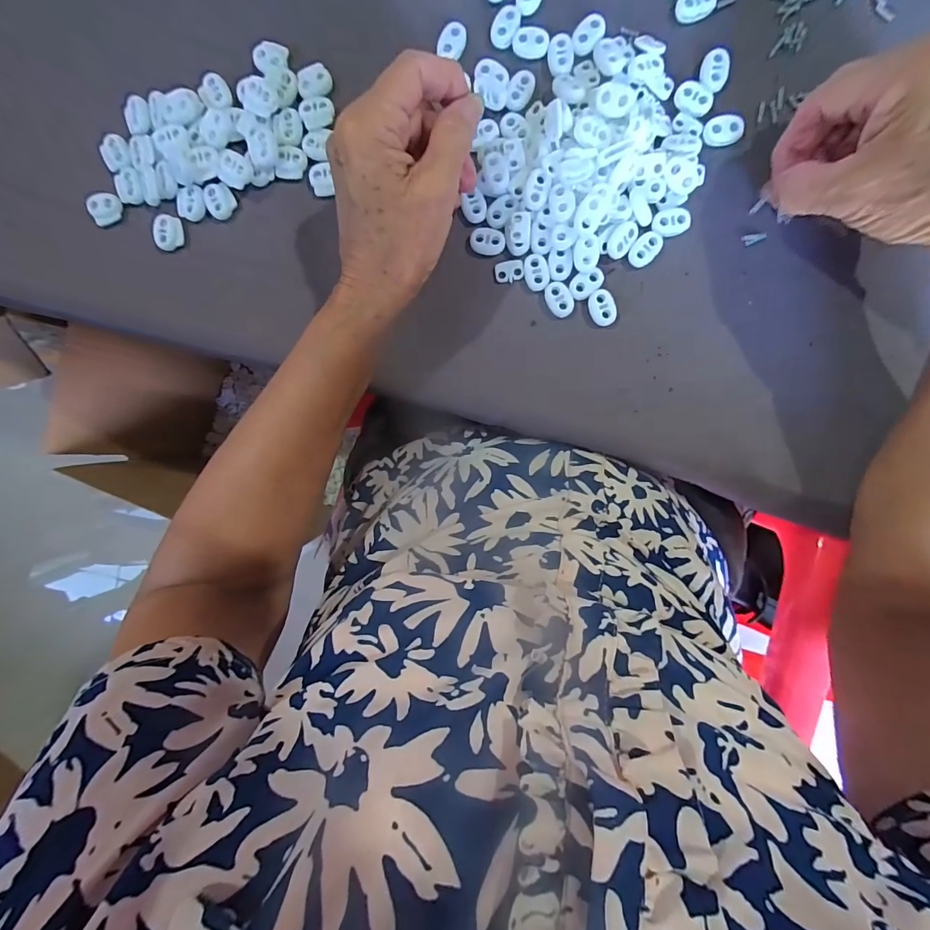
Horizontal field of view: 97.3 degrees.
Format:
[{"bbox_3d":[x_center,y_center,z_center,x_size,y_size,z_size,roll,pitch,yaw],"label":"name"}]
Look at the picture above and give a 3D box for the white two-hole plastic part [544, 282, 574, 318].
[{"bbox_3d":[0.060,-0.106,0.261,0.016,0.004,0.022,-31,92,7],"label":"white two-hole plastic part"}]

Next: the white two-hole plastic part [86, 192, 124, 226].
[{"bbox_3d":[-0.247,-0.177,0.280,0.023,0.008,0.016,-23,93,6],"label":"white two-hole plastic part"}]

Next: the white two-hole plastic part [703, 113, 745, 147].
[{"bbox_3d":[0.155,-0.202,0.246,0.022,0.004,0.018,-6,94,5],"label":"white two-hole plastic part"}]

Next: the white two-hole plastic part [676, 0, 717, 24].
[{"bbox_3d":[0.137,-0.274,0.242,0.022,0.006,0.017,-14,94,6],"label":"white two-hole plastic part"}]

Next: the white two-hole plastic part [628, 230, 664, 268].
[{"bbox_3d":[0.113,-0.135,0.255,0.016,0.004,0.023,43,97,0],"label":"white two-hole plastic part"}]

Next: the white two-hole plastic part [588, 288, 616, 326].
[{"bbox_3d":[0.087,-0.100,0.260,0.016,0.004,0.022,-18,93,6],"label":"white two-hole plastic part"}]

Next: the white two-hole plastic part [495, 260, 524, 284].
[{"bbox_3d":[0.029,-0.125,0.263,0.018,0.004,0.013,-8,94,5],"label":"white two-hole plastic part"}]

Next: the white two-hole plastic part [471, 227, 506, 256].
[{"bbox_3d":[0.015,-0.143,0.262,0.022,0.004,0.015,9,96,4],"label":"white two-hole plastic part"}]

